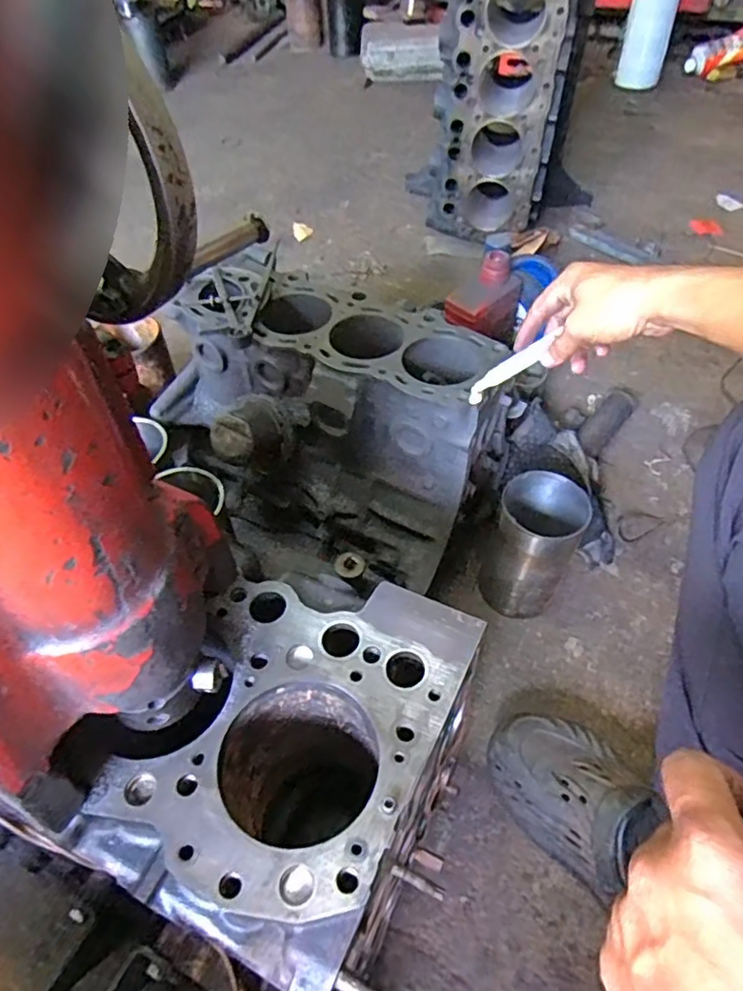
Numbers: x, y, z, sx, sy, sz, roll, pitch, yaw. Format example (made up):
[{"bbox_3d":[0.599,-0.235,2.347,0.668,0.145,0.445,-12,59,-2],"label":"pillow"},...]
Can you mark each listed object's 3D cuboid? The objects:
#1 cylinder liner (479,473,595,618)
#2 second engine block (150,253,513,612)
[{"bbox_3d":[0.187,0.062,0.737,0.096,0.164,0.099,-1,51,1],"label":"cylinder liner"},{"bbox_3d":[-0.058,-0.083,0.799,0.403,0.278,0.261,21,54,18],"label":"second engine block"}]

